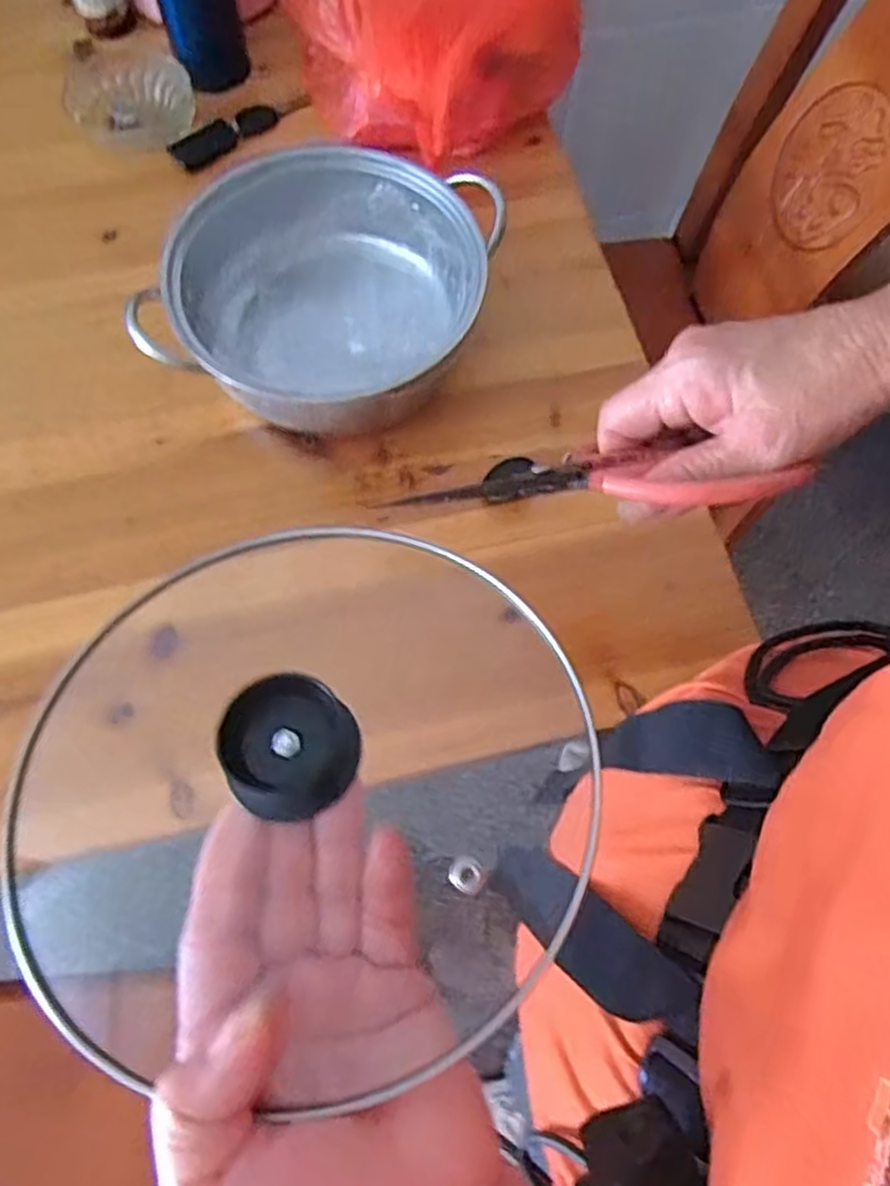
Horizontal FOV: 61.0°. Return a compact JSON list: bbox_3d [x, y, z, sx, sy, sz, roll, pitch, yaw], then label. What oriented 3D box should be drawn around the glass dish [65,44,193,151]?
[{"bbox_3d":[-0.265,-0.412,0.632,0.101,0.034,0.086,11,69,3],"label":"glass dish"}]

